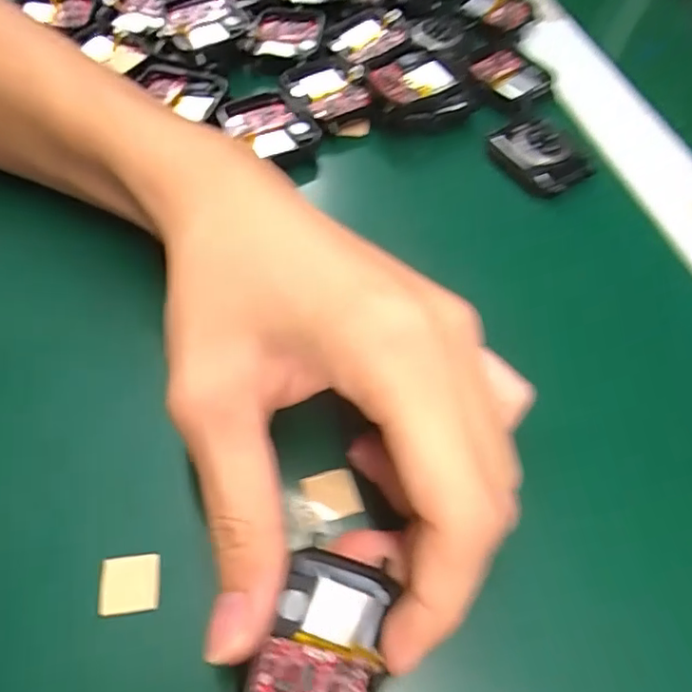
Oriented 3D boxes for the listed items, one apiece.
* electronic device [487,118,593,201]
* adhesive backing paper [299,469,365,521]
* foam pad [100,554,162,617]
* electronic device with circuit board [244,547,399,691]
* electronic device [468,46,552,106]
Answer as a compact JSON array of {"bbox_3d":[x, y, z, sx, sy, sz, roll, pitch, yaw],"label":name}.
[{"bbox_3d":[0.088,-0.088,0.268,0.030,0.007,0.043,-21,62,-17],"label":"electronic device"},{"bbox_3d":[-0.005,0.049,0.190,0.018,0.004,0.015,-11,59,-12],"label":"adhesive backing paper"},{"bbox_3d":[-0.064,0.070,0.171,0.017,0.004,0.016,-4,58,-7],"label":"foam pad"},{"bbox_3d":[-0.008,0.082,0.156,0.033,0.010,0.048,27,75,-16],"label":"electronic device with circuit board"},{"bbox_3d":[0.084,-0.140,0.300,0.032,0.005,0.038,-38,68,-25],"label":"electronic device"}]

